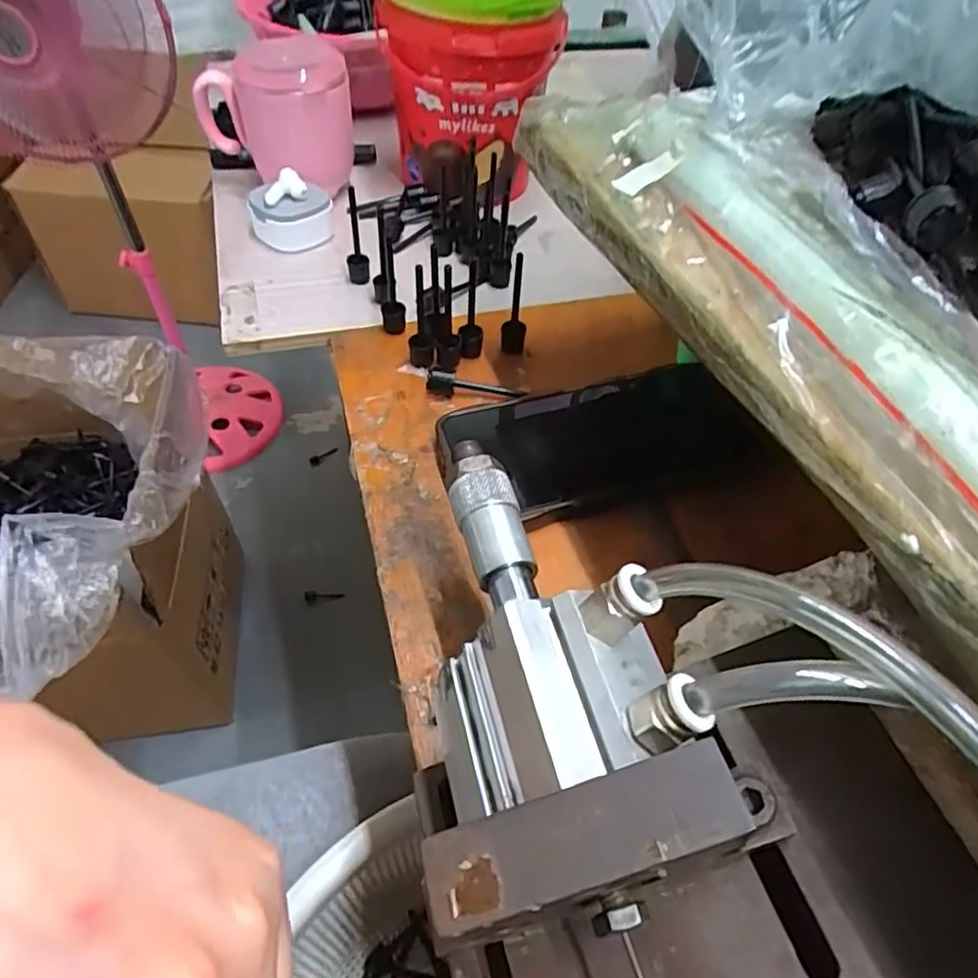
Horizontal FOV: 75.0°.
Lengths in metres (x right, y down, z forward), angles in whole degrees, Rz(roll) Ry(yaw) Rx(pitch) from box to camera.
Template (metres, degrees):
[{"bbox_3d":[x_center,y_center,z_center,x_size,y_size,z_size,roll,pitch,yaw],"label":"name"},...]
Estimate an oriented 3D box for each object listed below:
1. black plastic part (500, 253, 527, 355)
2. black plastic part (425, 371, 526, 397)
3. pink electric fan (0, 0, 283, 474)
[{"bbox_3d":[0.016,-0.106,0.373,0.014,0.061,0.009,2,51,-2],"label":"black plastic part"},{"bbox_3d":[-0.007,-0.058,0.364,0.056,0.009,0.011,5,51,0],"label":"black plastic part"},{"bbox_3d":[-0.576,-0.397,0.979,0.324,0.861,0.252,-30,59,-25],"label":"pink electric fan"}]

